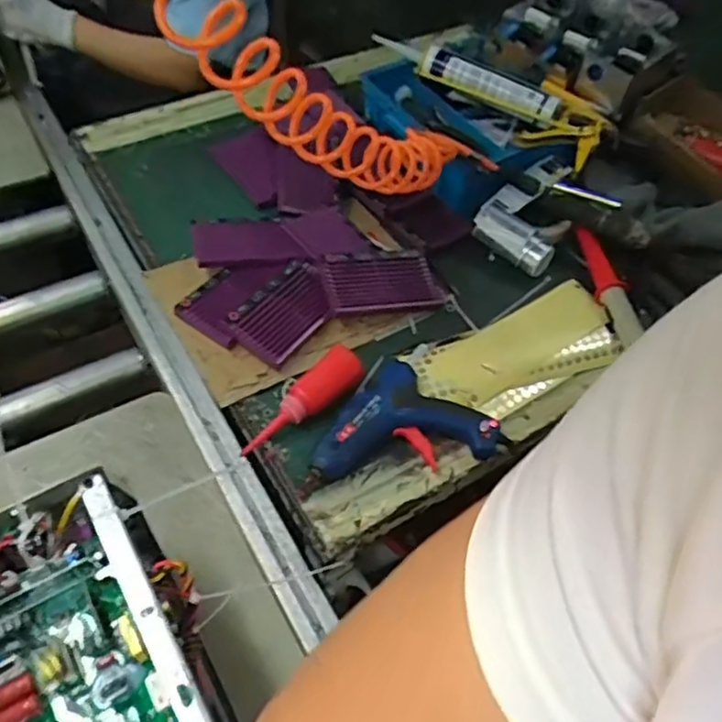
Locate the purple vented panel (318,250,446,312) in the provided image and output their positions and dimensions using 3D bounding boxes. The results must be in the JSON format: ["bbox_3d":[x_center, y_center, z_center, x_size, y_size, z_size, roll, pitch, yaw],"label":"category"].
[{"bbox_3d":[0.029,-0.105,0.838,0.154,0.013,0.090,-5,61,-23],"label":"purple vented panel"}]

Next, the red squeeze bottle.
[{"bbox_3d":[-0.062,0.049,0.729,0.043,0.048,0.158,36,57,21],"label":"red squeeze bottle"}]

